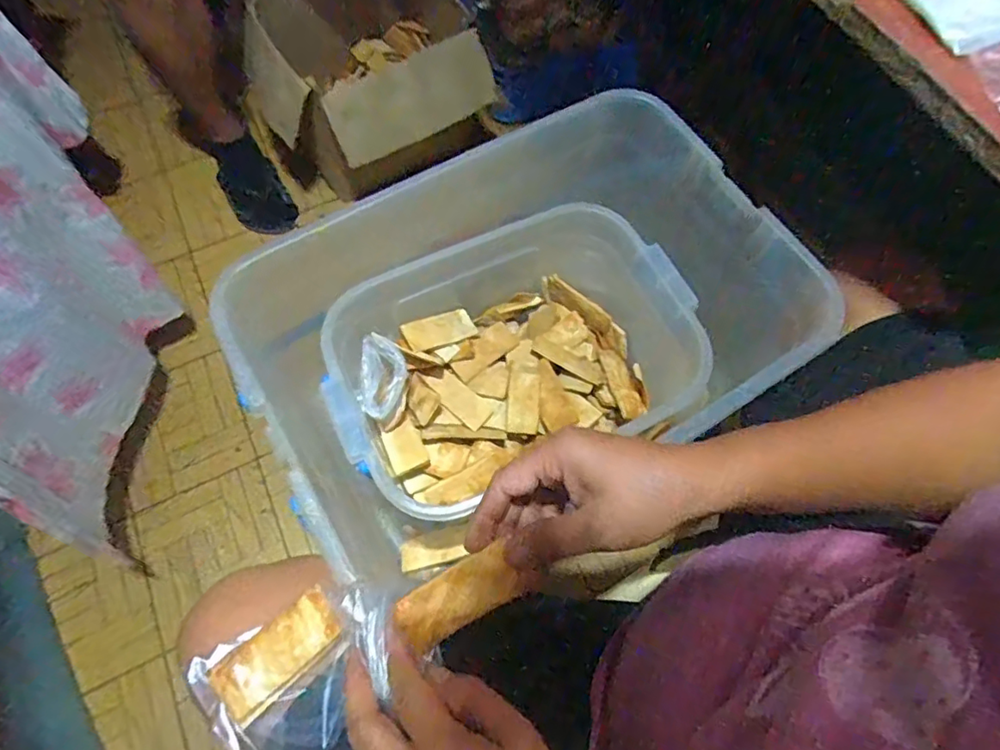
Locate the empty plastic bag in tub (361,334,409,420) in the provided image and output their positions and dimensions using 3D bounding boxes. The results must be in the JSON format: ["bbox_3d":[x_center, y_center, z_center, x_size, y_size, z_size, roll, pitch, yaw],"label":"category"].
[{"bbox_3d":[-0.119,0.002,0.585,0.045,0.030,0.077,6,67,0],"label":"empty plastic bag in tub"}]

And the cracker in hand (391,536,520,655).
[{"bbox_3d":[-0.024,0.129,0.337,0.072,0.005,0.033,-31,92,-6],"label":"cracker in hand"}]

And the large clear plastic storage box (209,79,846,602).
[{"bbox_3d":[0.013,-0.036,0.611,0.481,0.246,0.327,-25,71,-12],"label":"large clear plastic storage box"}]

